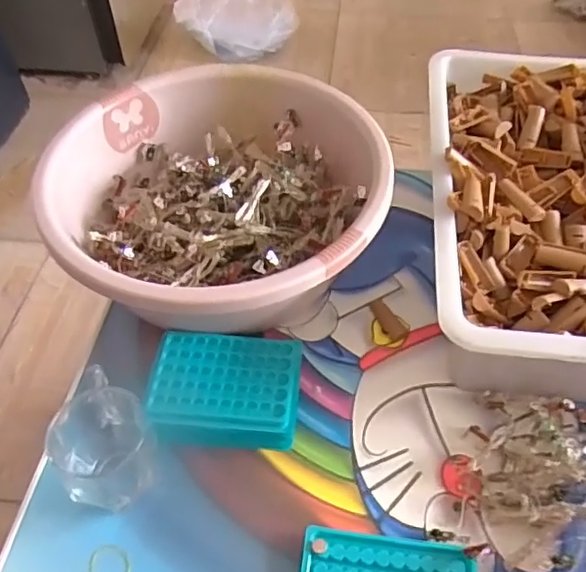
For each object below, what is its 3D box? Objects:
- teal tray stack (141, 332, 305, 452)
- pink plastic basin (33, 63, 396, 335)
[{"bbox_3d":[-0.060,0.094,0.529,0.128,0.035,0.098,5,51,4],"label":"teal tray stack"},{"bbox_3d":[-0.069,-0.087,0.610,0.311,0.130,0.304,0,51,0],"label":"pink plastic basin"}]

